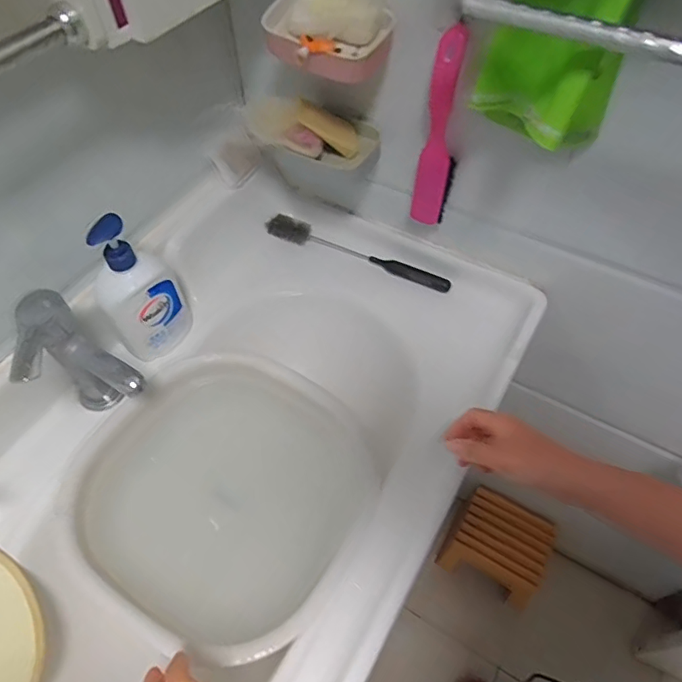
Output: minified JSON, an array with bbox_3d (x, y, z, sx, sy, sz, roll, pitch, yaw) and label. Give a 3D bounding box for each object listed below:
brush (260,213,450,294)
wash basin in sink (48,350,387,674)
[{"bbox_3d":[0.023,-0.135,0.765,0.290,0.028,0.031,20,58,14],"label":"brush"},{"bbox_3d":[-0.127,0.172,0.599,0.300,0.091,0.304,25,59,17],"label":"wash basin in sink"}]

